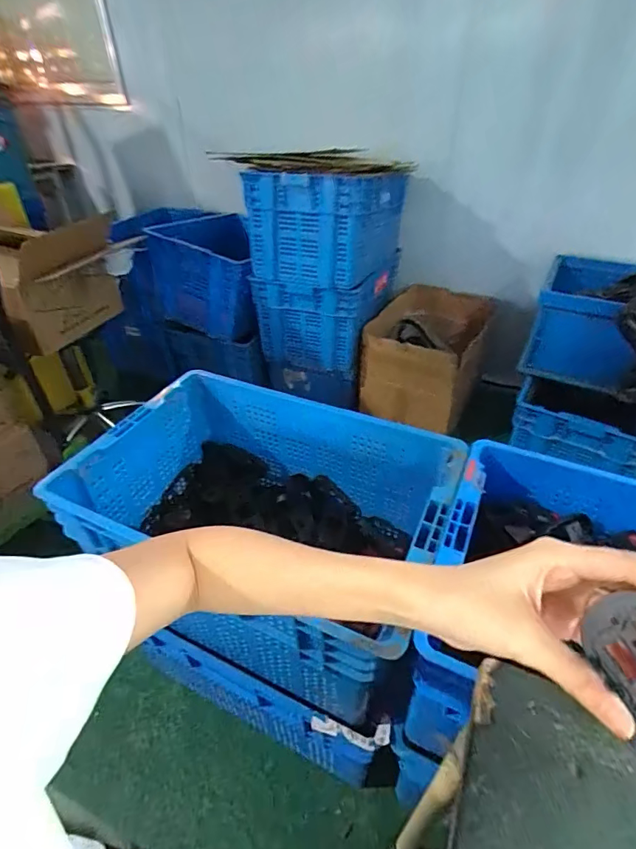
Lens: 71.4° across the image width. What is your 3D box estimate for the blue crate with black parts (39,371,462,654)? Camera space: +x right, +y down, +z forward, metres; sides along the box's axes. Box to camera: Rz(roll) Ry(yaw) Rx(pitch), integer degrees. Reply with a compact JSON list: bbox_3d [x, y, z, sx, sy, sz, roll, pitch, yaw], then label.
[{"bbox_3d":[-0.079,0.154,0.794,0.571,0.263,0.373,18,42,22],"label":"blue crate with black parts"}]

